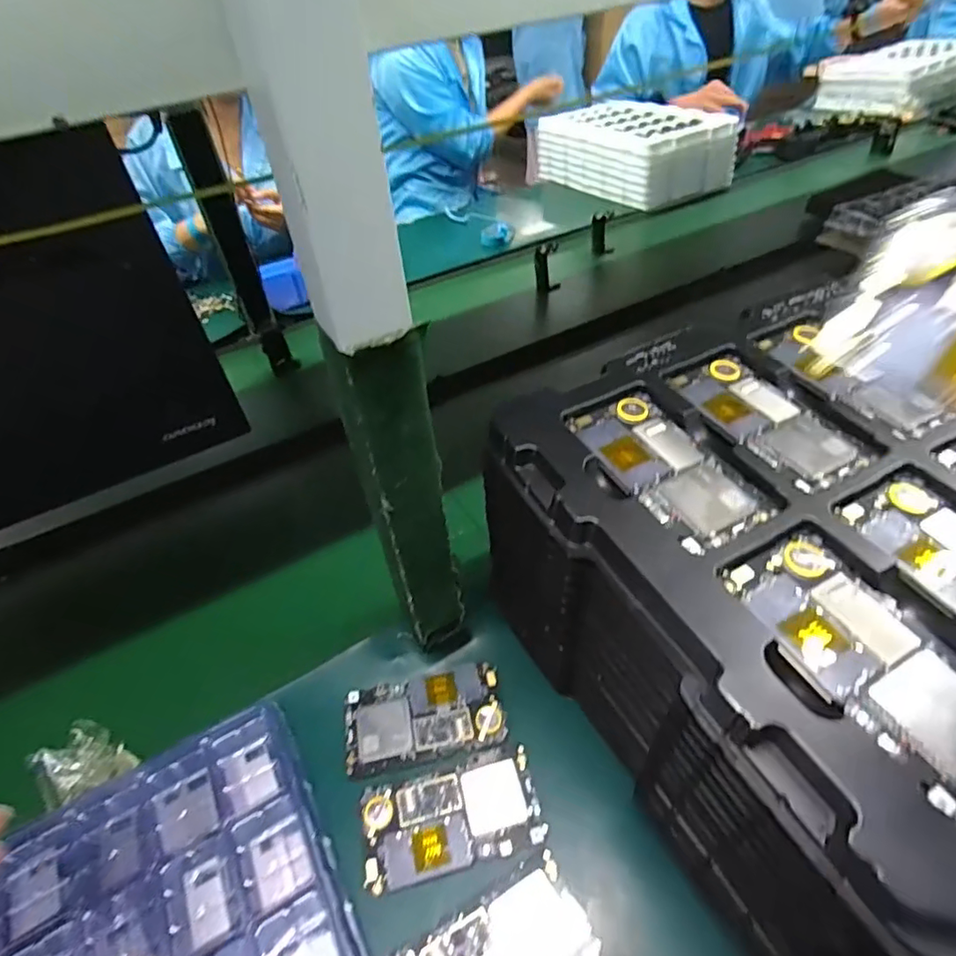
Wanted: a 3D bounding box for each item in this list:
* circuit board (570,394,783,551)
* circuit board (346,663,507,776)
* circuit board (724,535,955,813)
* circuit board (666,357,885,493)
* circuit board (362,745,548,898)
[{"bbox_3d":[0.112,-0.008,0.346,0.064,0.013,0.123,-23,46,-17],"label":"circuit board"},{"bbox_3d":[-0.042,0.188,0.447,0.120,0.010,0.061,-11,43,-4],"label":"circuit board"},{"bbox_3d":[0.178,0.081,0.261,0.063,0.012,0.125,-25,46,-18],"label":"circuit board"},{"bbox_3d":[0.185,-0.039,0.366,0.063,0.012,0.125,-23,46,-16],"label":"circuit board"},{"bbox_3d":[-0.018,0.238,0.397,0.120,0.006,0.062,-13,44,-7],"label":"circuit board"}]

